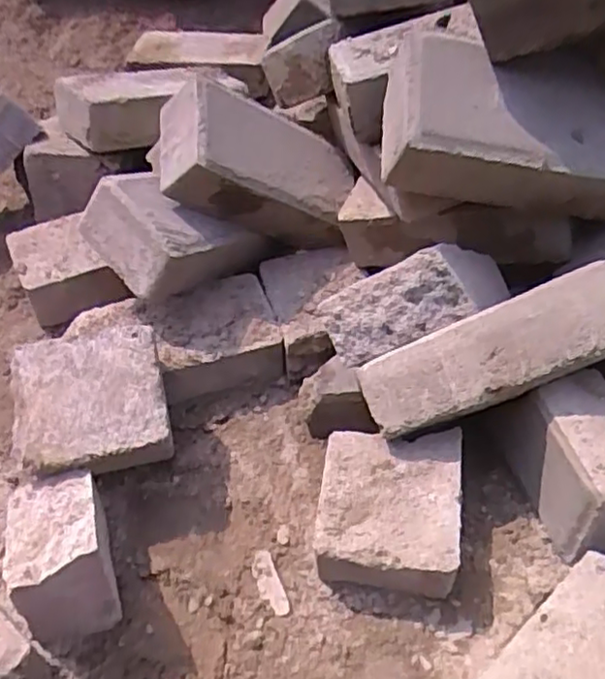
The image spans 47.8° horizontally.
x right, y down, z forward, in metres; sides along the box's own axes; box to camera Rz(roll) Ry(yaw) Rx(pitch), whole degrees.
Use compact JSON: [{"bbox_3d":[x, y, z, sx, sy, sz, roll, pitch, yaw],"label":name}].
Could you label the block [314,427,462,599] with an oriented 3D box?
[{"bbox_3d":[0.067,0.137,0.550,0.112,0.062,0.115,4,48,8],"label":"block"}]

